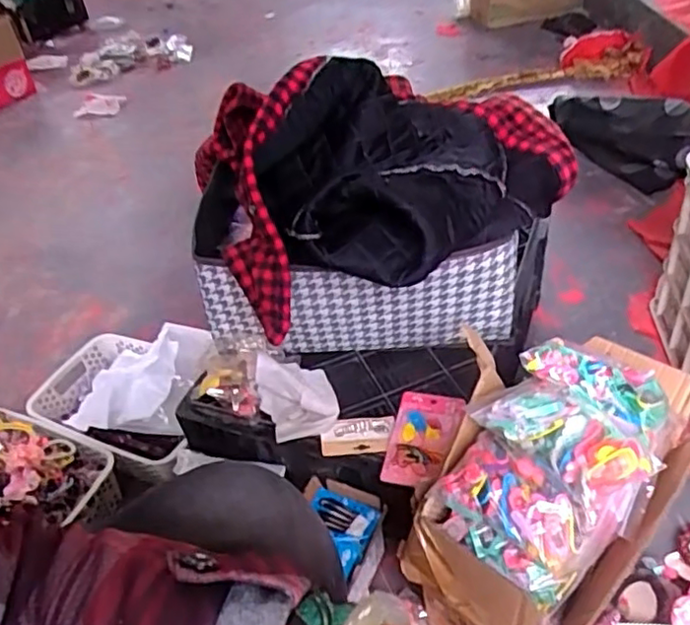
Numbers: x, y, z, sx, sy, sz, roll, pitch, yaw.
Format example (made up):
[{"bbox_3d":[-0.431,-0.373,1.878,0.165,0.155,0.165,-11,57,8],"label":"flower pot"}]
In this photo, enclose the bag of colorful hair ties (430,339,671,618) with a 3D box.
[{"bbox_3d":[0.207,0.137,0.613,0.158,0.098,0.240,28,52,33],"label":"bag of colorful hair ties"}]

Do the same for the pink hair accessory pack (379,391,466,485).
[{"bbox_3d":[0.093,0.148,0.764,0.077,0.024,0.140,10,44,19],"label":"pink hair accessory pack"}]

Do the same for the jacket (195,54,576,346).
[{"bbox_3d":[0.067,-0.172,0.735,0.414,0.198,0.232,-33,47,-26],"label":"jacket"}]

